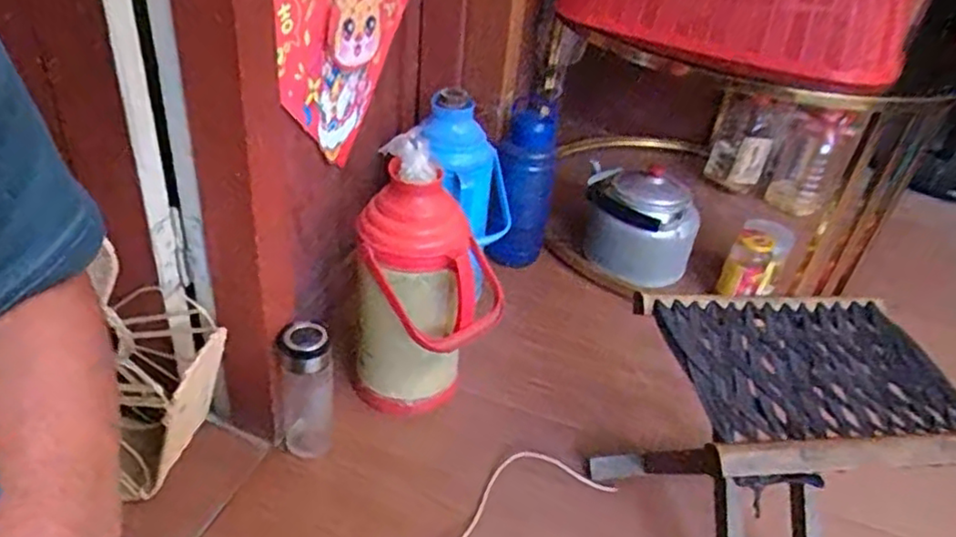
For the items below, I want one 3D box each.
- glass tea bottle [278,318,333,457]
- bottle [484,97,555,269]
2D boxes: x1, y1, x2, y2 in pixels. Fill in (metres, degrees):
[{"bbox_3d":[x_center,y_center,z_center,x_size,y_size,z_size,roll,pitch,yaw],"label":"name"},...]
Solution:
[{"bbox_3d":[-0.222,0.162,0.879,0.062,0.197,0.054,-2,35,-13],"label":"glass tea bottle"},{"bbox_3d":[0.086,-0.153,1.287,0.100,0.308,0.095,10,35,5],"label":"bottle"}]

